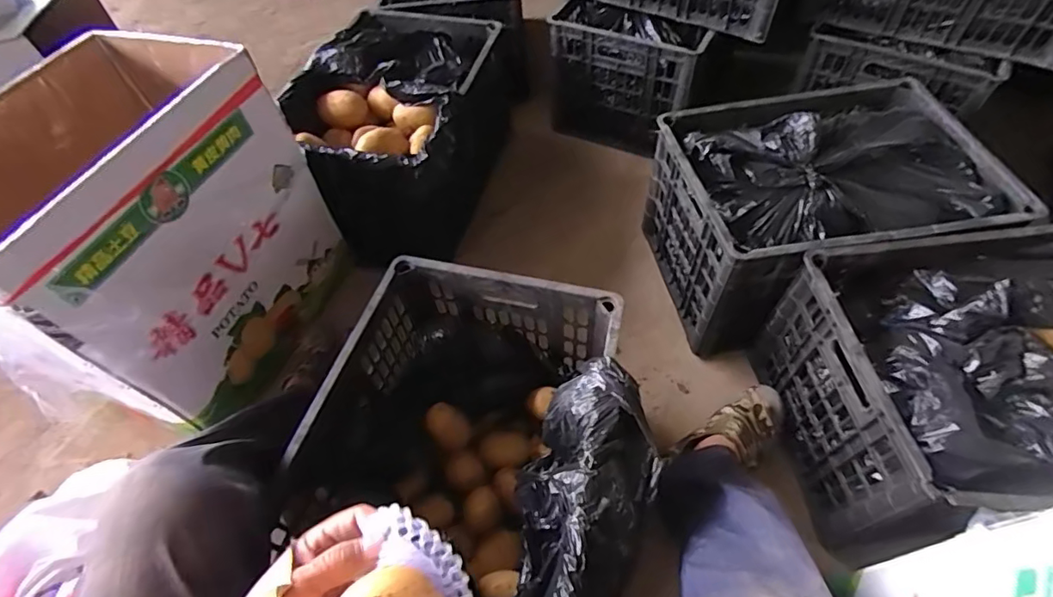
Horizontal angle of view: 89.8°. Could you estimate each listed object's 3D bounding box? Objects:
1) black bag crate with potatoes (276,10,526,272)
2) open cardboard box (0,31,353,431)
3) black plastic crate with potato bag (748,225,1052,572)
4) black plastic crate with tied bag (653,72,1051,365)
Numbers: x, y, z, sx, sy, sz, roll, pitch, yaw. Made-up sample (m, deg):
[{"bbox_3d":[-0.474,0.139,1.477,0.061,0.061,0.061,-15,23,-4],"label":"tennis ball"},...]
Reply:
[{"bbox_3d":[-0.265,-0.364,1.170,0.355,0.311,0.551,12,57,11],"label":"black bag crate with potatoes"},{"bbox_3d":[-0.596,-0.101,0.858,0.332,0.438,0.447,15,58,13],"label":"open cardboard box"},{"bbox_3d":[0.630,0.119,0.726,0.451,0.269,0.365,-6,55,-1],"label":"black plastic crate with potato bag"},{"bbox_3d":[0.490,-0.150,0.937,0.455,0.284,0.341,-11,56,-4],"label":"black plastic crate with tied bag"}]

